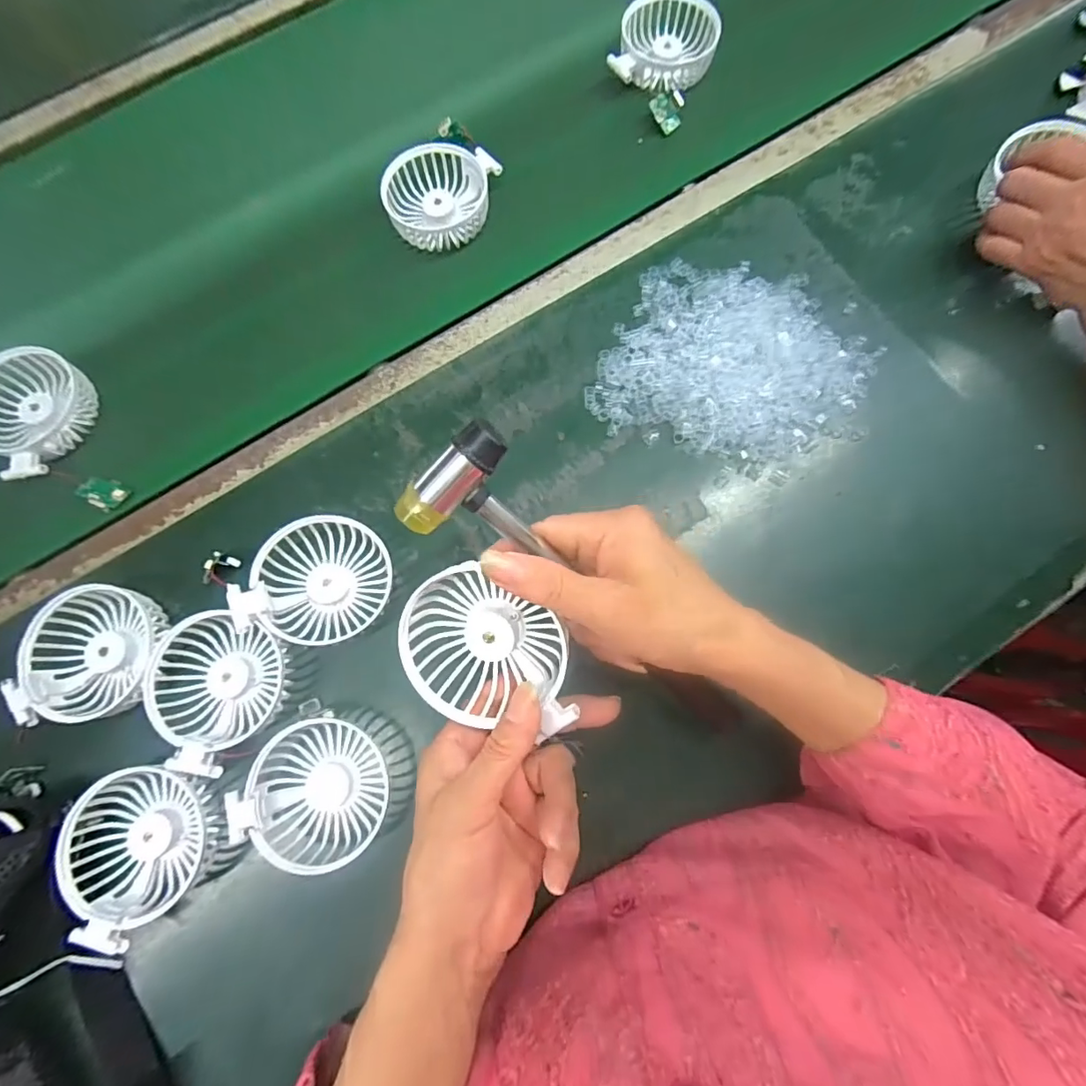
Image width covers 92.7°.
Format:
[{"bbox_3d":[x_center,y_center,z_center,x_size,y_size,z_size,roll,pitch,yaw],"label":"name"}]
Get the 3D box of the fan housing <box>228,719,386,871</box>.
[{"bbox_3d":[-0.148,0.166,0.346,0.085,0.048,0.081,0,77,1],"label":"fan housing"}]

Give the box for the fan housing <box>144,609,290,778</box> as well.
[{"bbox_3d":[-0.223,0.097,0.349,0.082,0.036,0.099,19,78,5],"label":"fan housing"}]

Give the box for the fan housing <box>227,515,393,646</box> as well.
[{"bbox_3d":[-0.158,0.026,0.366,0.086,0.023,0.089,23,69,-21],"label":"fan housing"}]

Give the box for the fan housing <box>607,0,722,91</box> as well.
[{"bbox_3d":[0.114,-0.459,0.475,0.090,0.028,0.079,12,78,3],"label":"fan housing"}]

